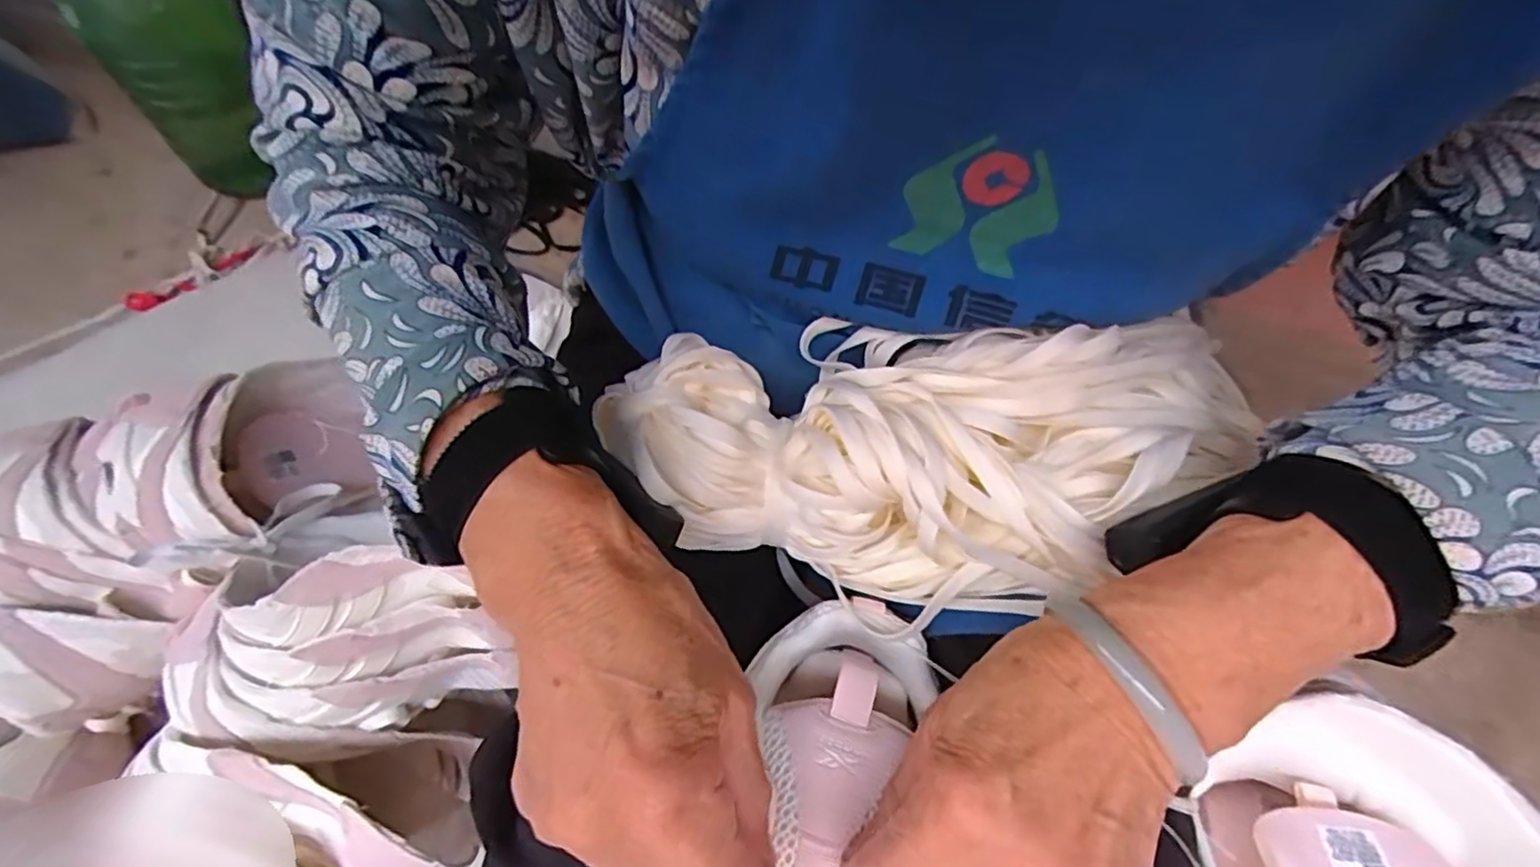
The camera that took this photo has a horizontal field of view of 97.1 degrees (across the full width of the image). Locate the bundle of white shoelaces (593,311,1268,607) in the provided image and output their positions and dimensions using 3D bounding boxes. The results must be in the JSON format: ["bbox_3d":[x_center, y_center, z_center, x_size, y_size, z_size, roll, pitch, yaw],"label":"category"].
[{"bbox_3d":[0.080,0.007,0.311,0.307,0.063,0.138,0,61,-2],"label":"bundle of white shoelaces"}]

